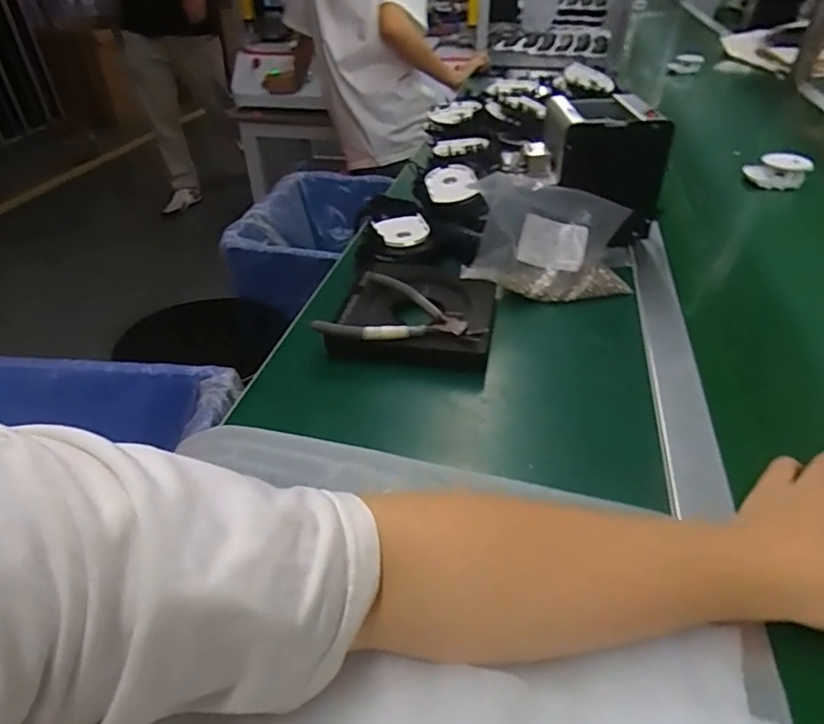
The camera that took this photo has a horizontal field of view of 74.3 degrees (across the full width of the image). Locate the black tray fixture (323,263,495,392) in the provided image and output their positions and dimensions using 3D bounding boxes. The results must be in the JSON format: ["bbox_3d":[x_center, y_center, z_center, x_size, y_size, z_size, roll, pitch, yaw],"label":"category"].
[{"bbox_3d":[0.008,-0.052,0.548,0.152,0.038,0.160,8,41,11],"label":"black tray fixture"}]

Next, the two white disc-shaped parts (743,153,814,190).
[{"bbox_3d":[0.557,-0.293,0.833,0.083,0.038,0.047,22,45,25],"label":"two white disc-shaped parts"}]

